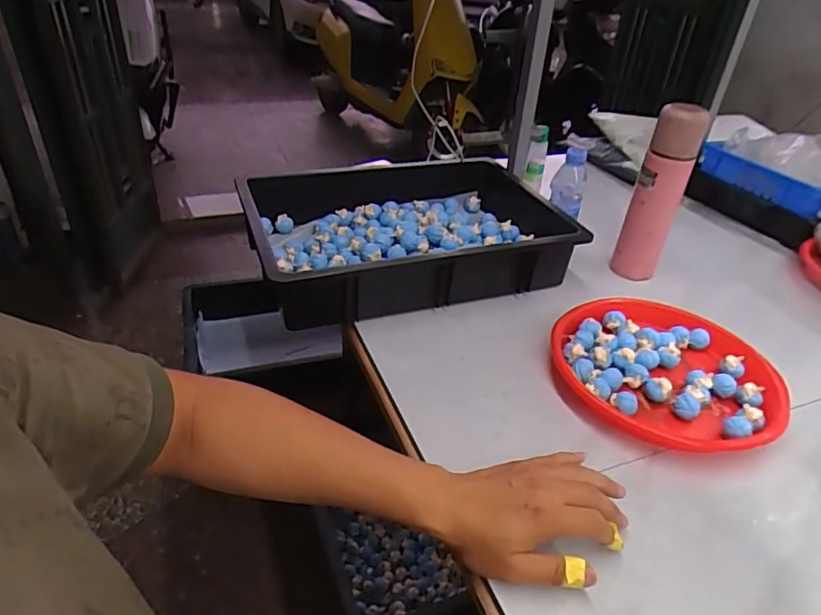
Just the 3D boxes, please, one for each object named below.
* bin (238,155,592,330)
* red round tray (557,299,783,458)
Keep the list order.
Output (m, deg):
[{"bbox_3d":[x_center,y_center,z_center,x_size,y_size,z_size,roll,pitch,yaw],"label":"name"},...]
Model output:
[{"bbox_3d":[0.007,-0.121,0.847,0.489,0.099,0.337,-10,37,-20],"label":"bin"},{"bbox_3d":[0.295,0.071,0.650,0.234,0.043,0.243,3,35,-2],"label":"red round tray"}]

